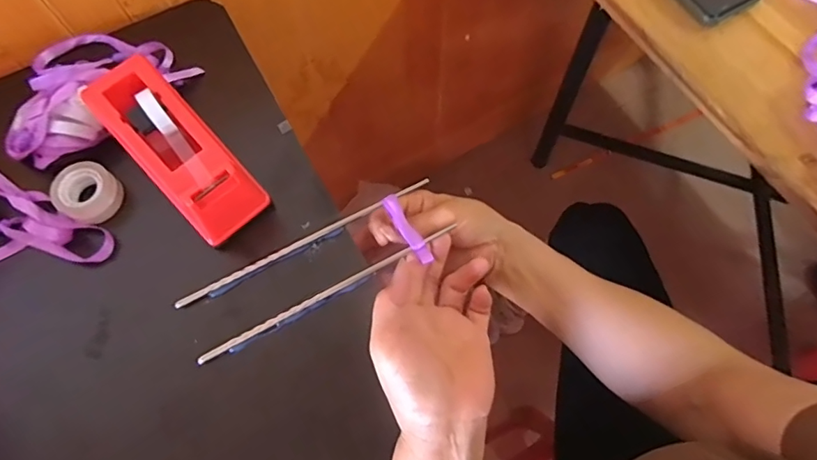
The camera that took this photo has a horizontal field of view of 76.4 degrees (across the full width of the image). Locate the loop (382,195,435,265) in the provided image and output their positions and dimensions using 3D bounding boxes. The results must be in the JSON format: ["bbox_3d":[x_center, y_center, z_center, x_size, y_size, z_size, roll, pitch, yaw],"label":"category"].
[{"bbox_3d":[-0.001,-0.002,0.424,0.013,0.008,0.062,-30,73,-12],"label":"loop"}]

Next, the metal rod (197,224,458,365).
[{"bbox_3d":[-0.062,0.049,0.409,0.215,0.007,0.006,-27,72,-9],"label":"metal rod"}]

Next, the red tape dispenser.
[{"bbox_3d":[-0.184,-0.063,0.418,0.061,0.070,0.155,-41,75,-15],"label":"red tape dispenser"}]

